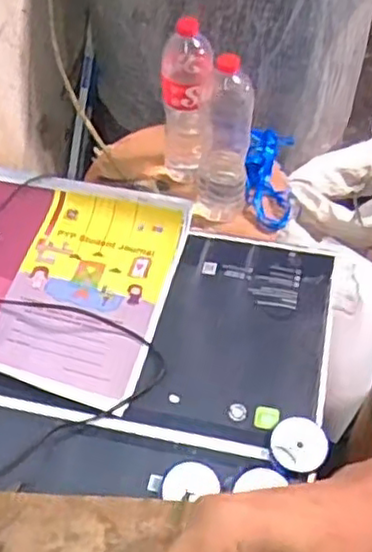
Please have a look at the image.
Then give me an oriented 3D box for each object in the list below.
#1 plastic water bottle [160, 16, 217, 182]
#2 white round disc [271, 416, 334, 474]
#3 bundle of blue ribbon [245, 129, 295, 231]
[{"bbox_3d":[0.002,-0.270,1.120,0.085,0.301,0.099,-2,55,0],"label":"plastic water bottle"},{"bbox_3d":[0.123,0.180,0.716,0.062,0.007,0.060,-1,55,1],"label":"white round disc"},{"bbox_3d":[0.150,-0.179,1.200,0.089,0.097,0.170,2,55,3],"label":"bundle of blue ribbon"}]

